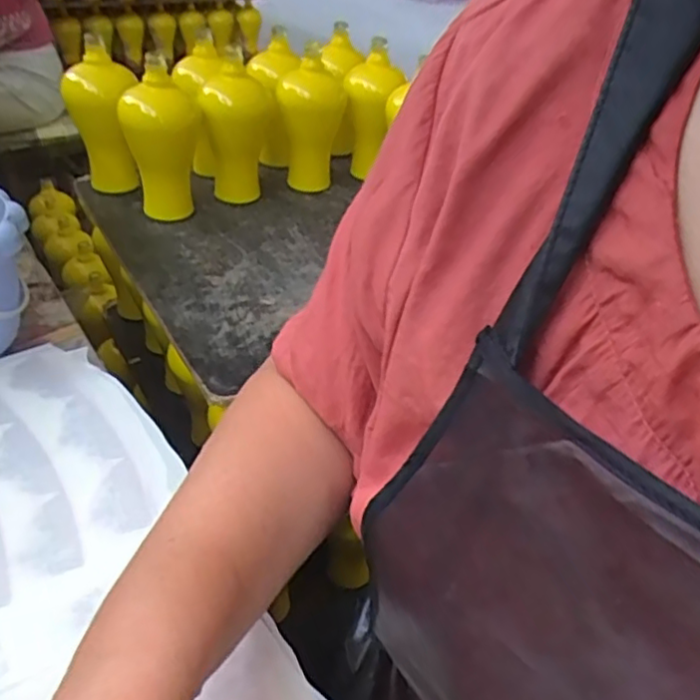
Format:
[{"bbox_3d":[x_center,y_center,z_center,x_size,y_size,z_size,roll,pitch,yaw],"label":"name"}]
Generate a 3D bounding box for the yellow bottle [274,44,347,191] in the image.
[{"bbox_3d":[-0.064,-0.367,1.082,0.106,0.226,0.108,2,35,-4],"label":"yellow bottle"}]

